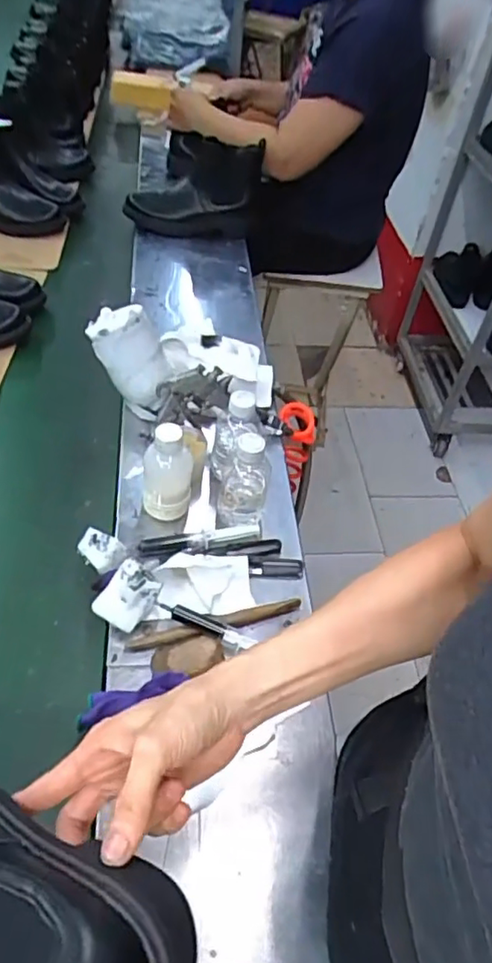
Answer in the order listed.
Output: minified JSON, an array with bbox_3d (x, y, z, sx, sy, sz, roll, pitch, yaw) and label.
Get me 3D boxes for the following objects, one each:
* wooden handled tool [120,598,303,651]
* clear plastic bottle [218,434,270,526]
[{"bbox_3d":[-0.033,0.156,0.654,0.197,0.016,0.021,-12,52,-16],"label":"wooden handled tool"},{"bbox_3d":[0.000,-0.011,0.724,0.059,0.130,0.074,12,49,4],"label":"clear plastic bottle"}]

